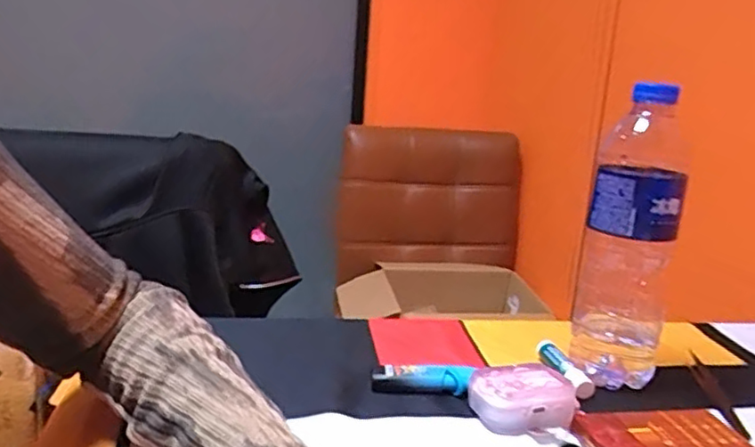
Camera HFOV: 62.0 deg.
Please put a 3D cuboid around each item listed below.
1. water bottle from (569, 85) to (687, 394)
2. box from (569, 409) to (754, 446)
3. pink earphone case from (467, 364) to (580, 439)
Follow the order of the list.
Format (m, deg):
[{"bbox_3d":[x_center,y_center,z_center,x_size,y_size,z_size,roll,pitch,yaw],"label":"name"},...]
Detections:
[{"bbox_3d":[0.191,0.014,0.481,0.065,0.224,0.060,9,15,25],"label":"water bottle"},{"bbox_3d":[0.179,0.138,0.396,0.105,0.014,0.058,0,14,-12],"label":"box"},{"bbox_3d":[0.098,0.115,0.422,0.060,0.024,0.049,-1,14,-15],"label":"pink earphone case"}]

